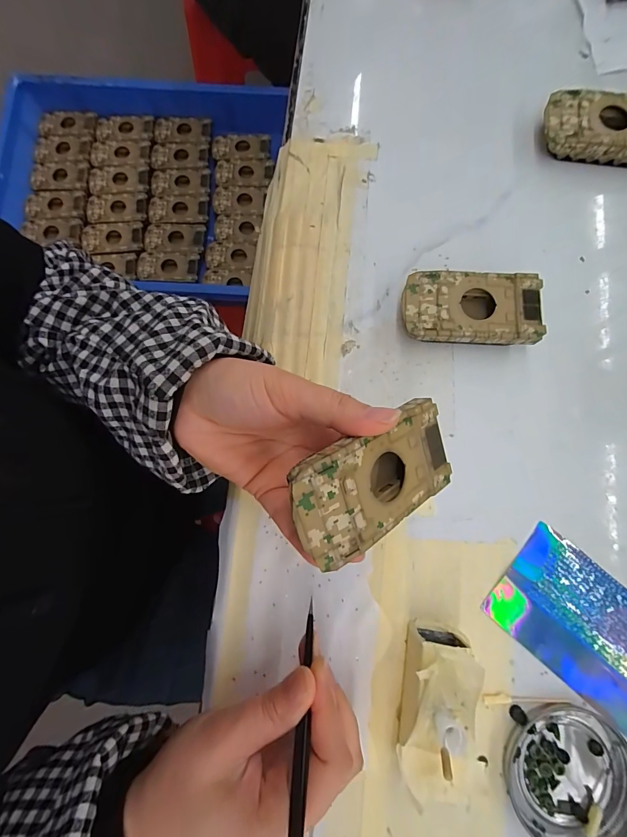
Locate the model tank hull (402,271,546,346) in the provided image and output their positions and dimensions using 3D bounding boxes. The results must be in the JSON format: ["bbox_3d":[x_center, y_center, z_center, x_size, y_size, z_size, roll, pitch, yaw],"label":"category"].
[{"bbox_3d":[0.114,-0.078,0.278,0.095,0.026,0.051,1,79,0],"label":"model tank hull"}]

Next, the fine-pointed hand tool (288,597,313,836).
[{"bbox_3d":[-0.006,0.158,0.183,0.006,0.009,0.129,5,40,1],"label":"fine-pointed hand tool"}]

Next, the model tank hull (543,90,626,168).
[{"bbox_3d":[0.238,-0.237,0.308,0.095,0.026,0.048,9,80,1],"label":"model tank hull"}]

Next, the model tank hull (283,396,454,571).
[{"bbox_3d":[0.029,0.029,0.184,0.094,0.016,0.052,-25,105,-31],"label":"model tank hull"}]

